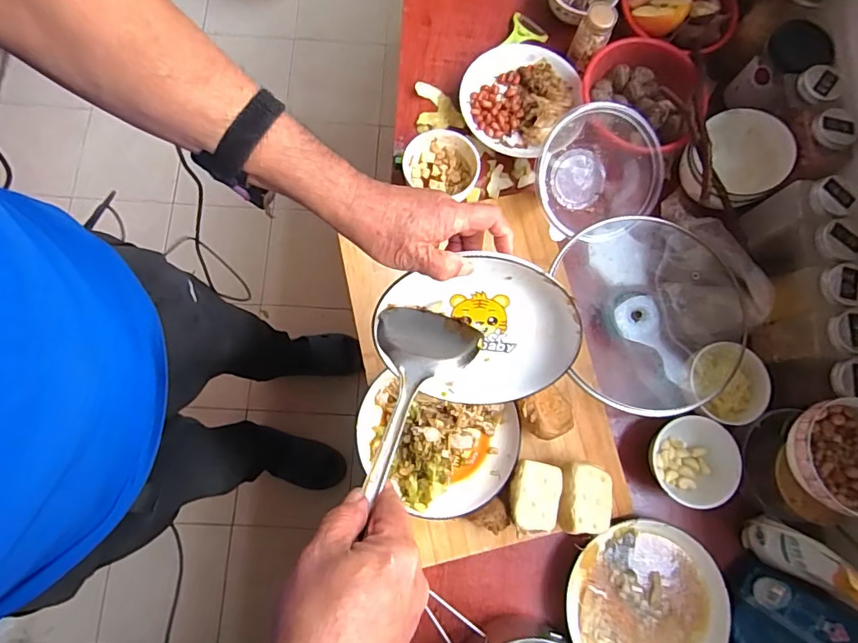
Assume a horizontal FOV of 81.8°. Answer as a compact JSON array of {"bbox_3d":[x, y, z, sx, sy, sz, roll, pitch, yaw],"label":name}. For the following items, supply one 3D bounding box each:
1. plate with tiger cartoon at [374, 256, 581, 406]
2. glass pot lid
[{"bbox_3d":[0.052,0.014,0.504,0.190,0.043,0.188,1,127,1],"label":"plate with tiger cartoon"},{"bbox_3d":[0.301,-0.011,0.677,0.246,0.075,0.260,0,78,-1],"label":"glass pot lid"}]

